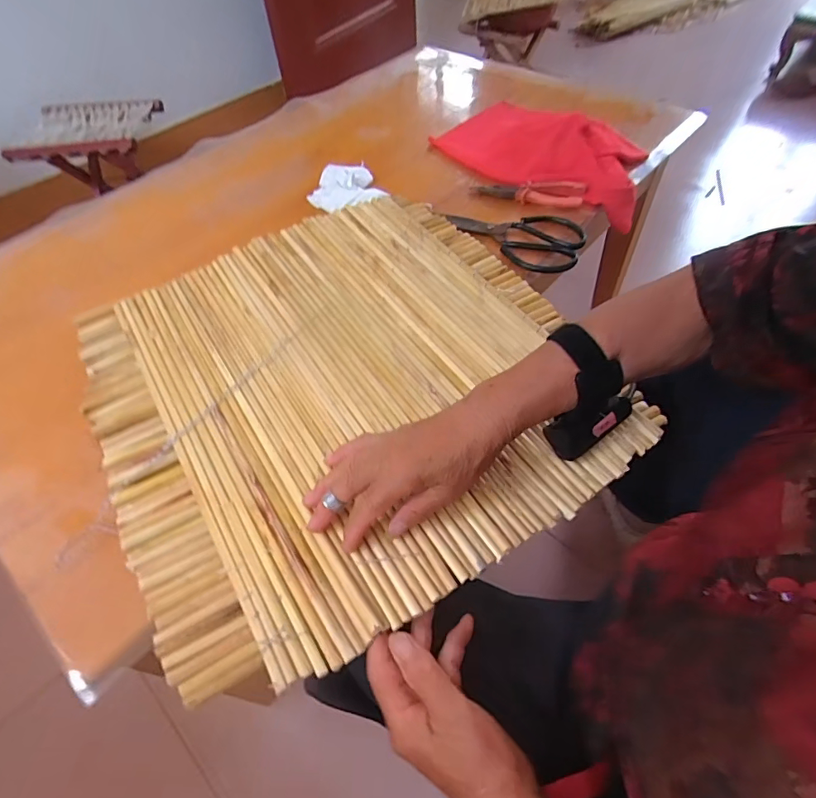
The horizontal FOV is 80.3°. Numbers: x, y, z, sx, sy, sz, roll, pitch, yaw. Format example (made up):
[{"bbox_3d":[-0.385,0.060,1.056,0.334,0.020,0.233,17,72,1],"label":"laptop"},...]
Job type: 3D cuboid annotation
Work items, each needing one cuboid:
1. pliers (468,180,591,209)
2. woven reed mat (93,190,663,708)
[{"bbox_3d":[0.161,-0.280,0.658,0.149,0.020,0.045,11,54,11],"label":"pliers"},{"bbox_3d":[-0.067,-0.026,0.467,0.426,0.019,0.444,-28,58,-15],"label":"woven reed mat"}]

